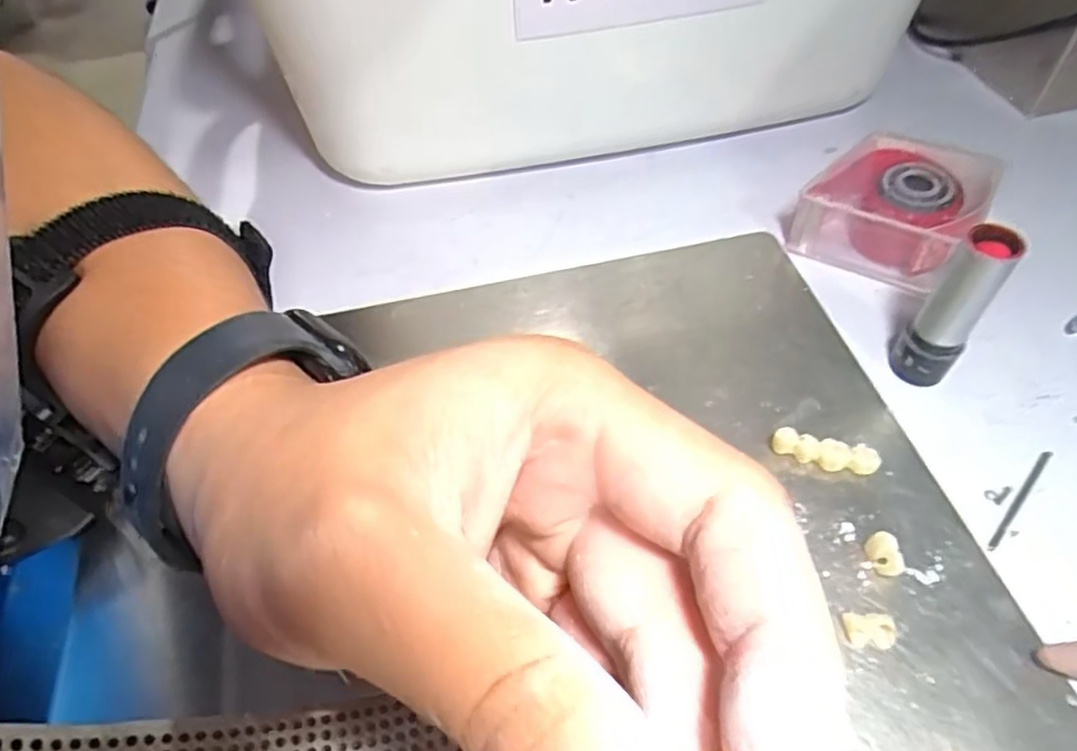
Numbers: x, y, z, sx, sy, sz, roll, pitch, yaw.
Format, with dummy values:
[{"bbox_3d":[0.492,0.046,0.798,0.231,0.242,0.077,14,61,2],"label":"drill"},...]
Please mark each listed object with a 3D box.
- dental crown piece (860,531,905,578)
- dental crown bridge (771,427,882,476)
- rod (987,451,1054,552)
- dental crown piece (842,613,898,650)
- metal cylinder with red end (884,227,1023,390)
[{"bbox_3d":[0.099,0.052,0.197,0.009,0.008,0.012,-8,52,-2],"label":"dental crown piece"},{"bbox_3d":[0.092,0.025,0.218,0.033,0.010,0.008,8,53,10],"label":"dental crown bridge"},{"bbox_3d":[0.150,0.037,0.209,0.004,0.004,0.044,36,64,27],"label":"rod"},{"bbox_3d":[0.090,0.070,0.185,0.013,0.006,0.009,2,52,5],"label":"dental crown piece"},{"bbox_3d":[0.133,-0.020,0.218,0.019,0.059,0.017,30,60,24],"label":"metal cylinder with red end"}]

